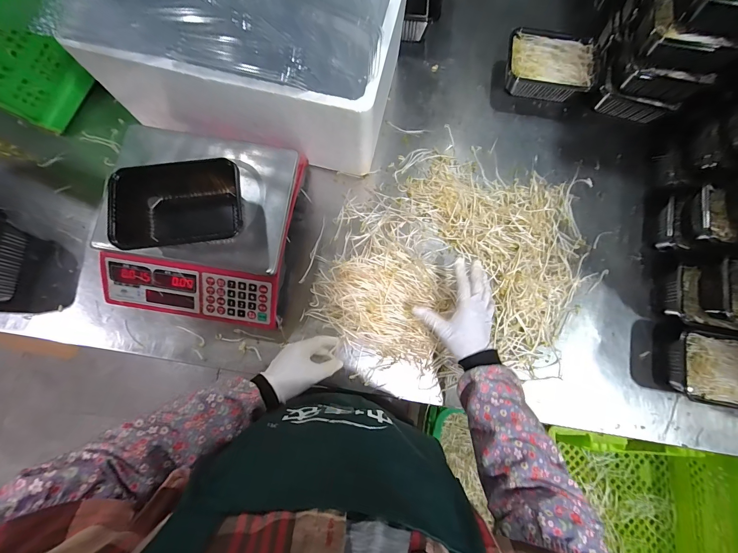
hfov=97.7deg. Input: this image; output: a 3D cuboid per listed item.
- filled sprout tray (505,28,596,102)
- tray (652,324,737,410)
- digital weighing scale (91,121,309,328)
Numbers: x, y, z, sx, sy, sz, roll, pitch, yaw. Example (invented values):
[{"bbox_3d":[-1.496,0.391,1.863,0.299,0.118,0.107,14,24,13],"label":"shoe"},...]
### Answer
[{"bbox_3d":[0.373,-0.439,0.679,0.179,0.066,0.122,8,80,1],"label":"filled sprout tray"},{"bbox_3d":[0.628,0.168,0.571,0.192,0.067,0.120,15,80,2],"label":"tray"},{"bbox_3d":[-0.290,-0.088,0.554,0.307,0.093,0.309,8,80,4],"label":"digital weighing scale"}]

